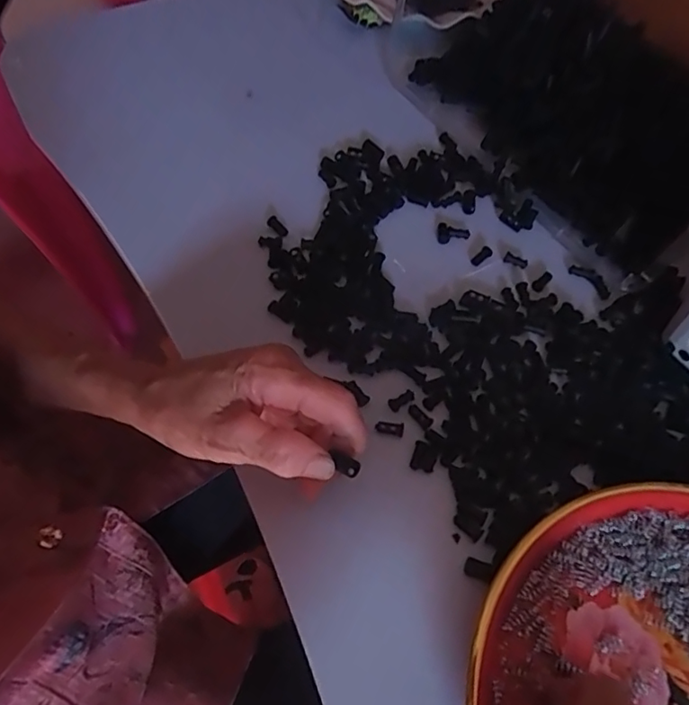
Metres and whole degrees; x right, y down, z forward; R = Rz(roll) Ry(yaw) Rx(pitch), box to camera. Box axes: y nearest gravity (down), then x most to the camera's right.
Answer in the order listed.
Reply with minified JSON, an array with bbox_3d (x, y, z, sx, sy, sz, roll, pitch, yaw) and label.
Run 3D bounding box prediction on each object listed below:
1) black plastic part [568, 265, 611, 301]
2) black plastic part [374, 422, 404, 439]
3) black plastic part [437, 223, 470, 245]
[{"bbox_3d":[0.175,-0.051,0.381,0.011,0.007,0.033,-36,68,-21],"label":"black plastic part"},{"bbox_3d":[0.027,0.045,0.322,0.017,0.004,0.007,11,60,4],"label":"black plastic part"},{"bbox_3d":[0.079,-0.086,0.394,0.023,0.005,0.015,13,61,5],"label":"black plastic part"}]

